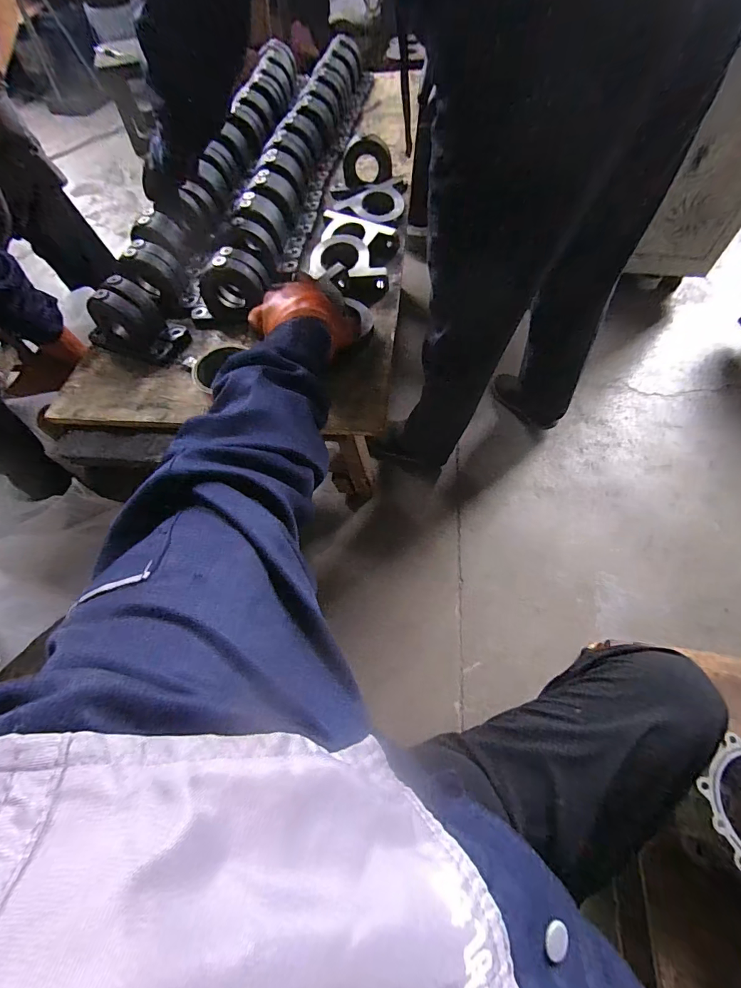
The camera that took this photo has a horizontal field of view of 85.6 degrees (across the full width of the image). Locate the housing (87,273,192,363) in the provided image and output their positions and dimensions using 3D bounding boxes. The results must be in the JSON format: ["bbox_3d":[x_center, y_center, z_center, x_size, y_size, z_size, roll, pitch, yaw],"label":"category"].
[{"bbox_3d":[-0.364,-0.264,0.599,0.137,0.098,0.071,16,63,11],"label":"housing"}]

